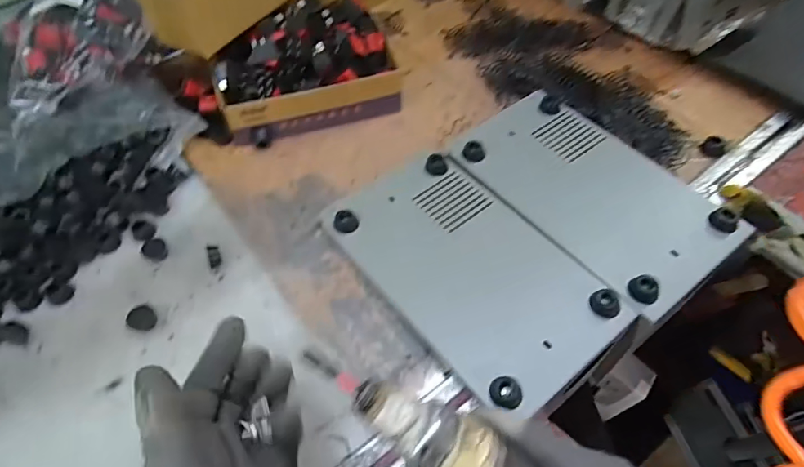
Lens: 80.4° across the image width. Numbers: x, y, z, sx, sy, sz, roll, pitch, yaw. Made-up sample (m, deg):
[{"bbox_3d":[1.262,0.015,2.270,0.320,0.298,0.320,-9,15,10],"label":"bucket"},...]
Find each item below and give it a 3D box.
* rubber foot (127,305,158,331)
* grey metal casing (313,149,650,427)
[{"bbox_3d":[-0.238,0.078,0.438,0.025,0.011,0.023,-1,54,2],"label":"rubber foot"},{"bbox_3d":[0.066,0.031,0.439,0.153,0.021,0.263,-33,59,-19],"label":"grey metal casing"}]

